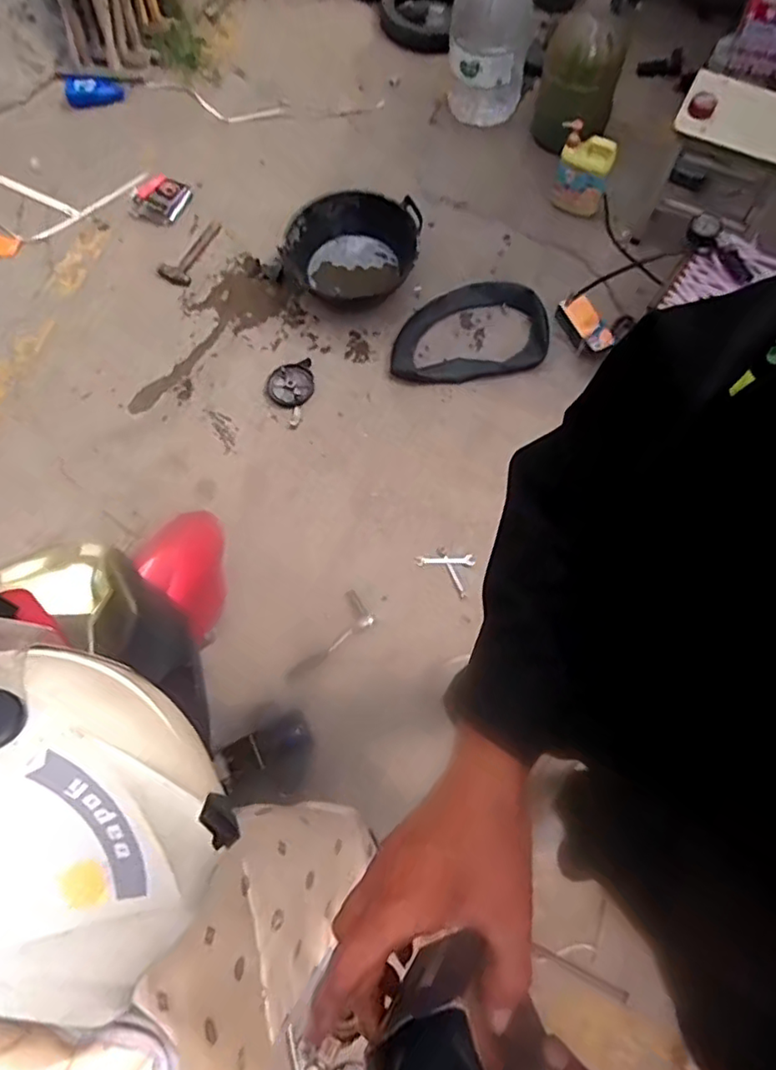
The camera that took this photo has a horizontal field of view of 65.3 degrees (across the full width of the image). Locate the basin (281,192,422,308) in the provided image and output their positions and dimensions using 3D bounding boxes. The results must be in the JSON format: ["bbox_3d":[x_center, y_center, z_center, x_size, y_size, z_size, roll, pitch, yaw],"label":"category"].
[{"bbox_3d":[-0.094,-0.810,1.695,0.341,0.118,0.307,13,69,5],"label":"basin"}]

